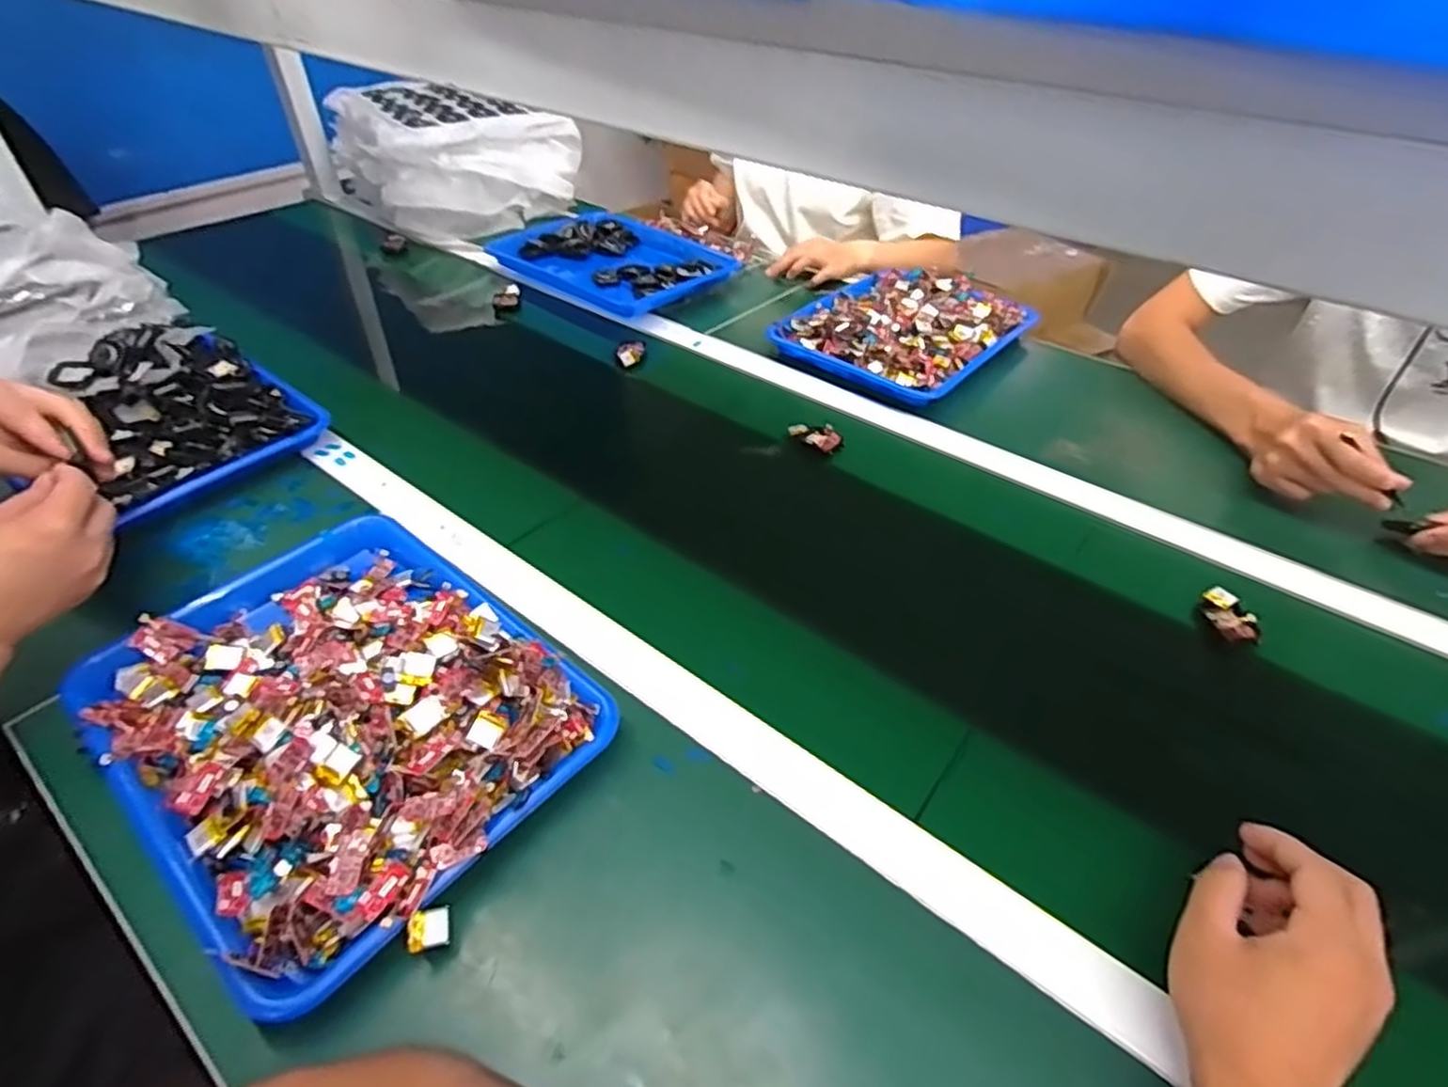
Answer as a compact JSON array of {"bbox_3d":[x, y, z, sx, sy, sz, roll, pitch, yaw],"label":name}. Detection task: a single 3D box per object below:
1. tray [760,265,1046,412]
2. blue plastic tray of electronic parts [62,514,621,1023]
[{"bbox_3d":[0.240,-0.285,0.936,0.239,0.040,0.293,32,51,29],"label":"tray"},{"bbox_3d":[-0.264,0.108,0.494,0.324,0.057,0.253,30,50,28],"label":"blue plastic tray of electronic parts"}]

